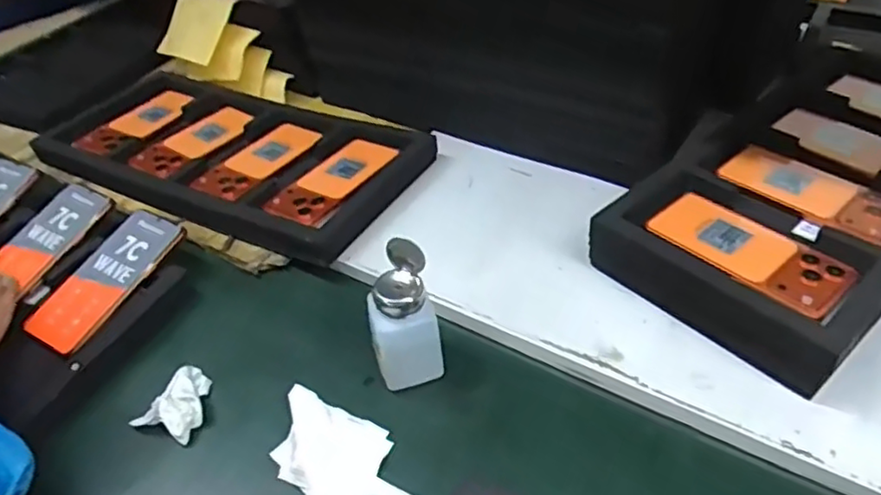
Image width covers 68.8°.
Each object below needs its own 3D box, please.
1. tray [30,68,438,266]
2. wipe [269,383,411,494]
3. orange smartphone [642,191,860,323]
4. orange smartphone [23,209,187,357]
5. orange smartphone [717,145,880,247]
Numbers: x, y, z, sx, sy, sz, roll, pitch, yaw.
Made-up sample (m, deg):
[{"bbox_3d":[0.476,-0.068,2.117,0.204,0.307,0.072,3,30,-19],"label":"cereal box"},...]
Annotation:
[{"bbox_3d":[-0.255,-0.138,0.793,0.467,0.057,0.270,21,51,26],"label":"tray"},{"bbox_3d":[-0.077,0.170,0.498,0.081,0.015,0.165,-28,48,-20],"label":"wipe"},{"bbox_3d":[0.265,0.000,0.556,0.088,0.011,0.160,-30,48,-26],"label":"orange smartphone"},{"bbox_3d":[-0.328,0.029,0.637,0.079,0.013,0.166,21,56,15],"label":"orange smartphone"},{"bbox_3d":[0.356,-0.055,0.616,0.080,0.011,0.161,-32,49,-27],"label":"orange smartphone"}]

